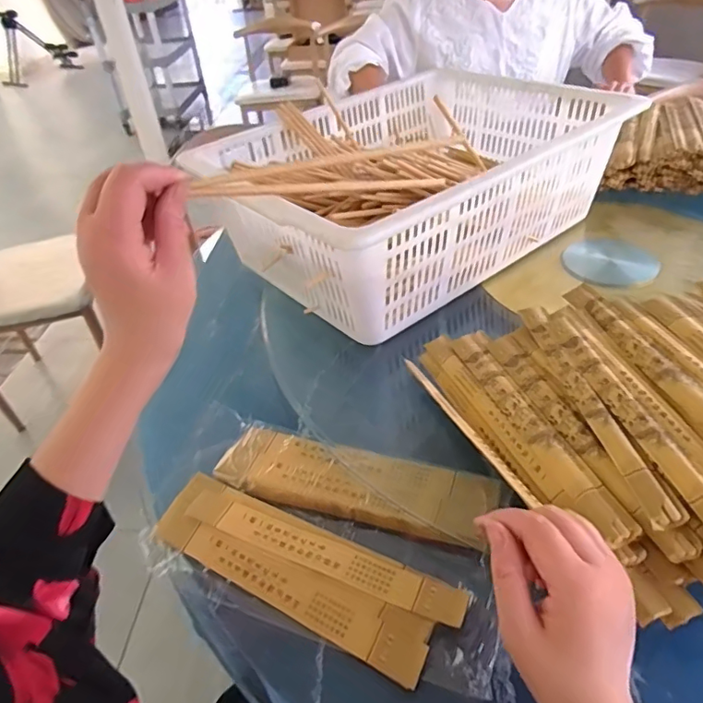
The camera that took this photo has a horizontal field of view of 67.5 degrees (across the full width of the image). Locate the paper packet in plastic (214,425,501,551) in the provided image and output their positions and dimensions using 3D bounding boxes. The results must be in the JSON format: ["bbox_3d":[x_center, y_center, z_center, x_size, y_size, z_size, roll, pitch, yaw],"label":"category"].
[{"bbox_3d":[-0.001,0.125,0.508,0.265,0.018,0.073,10,44,17],"label":"paper packet in plastic"}]

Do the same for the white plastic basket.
[{"bbox_3d":[0.079,-0.223,0.751,0.513,0.189,0.372,-28,46,-23],"label":"white plastic basket"}]

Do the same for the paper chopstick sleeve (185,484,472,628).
[{"bbox_3d":[-0.030,0.174,0.463,0.266,0.008,0.039,15,45,22],"label":"paper chopstick sleeve"}]

